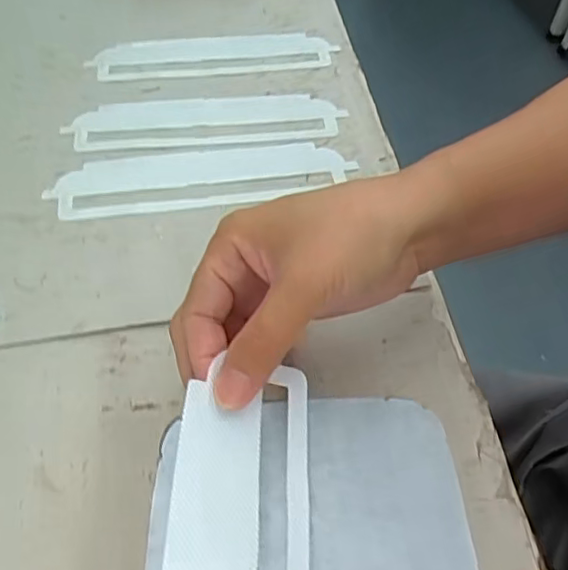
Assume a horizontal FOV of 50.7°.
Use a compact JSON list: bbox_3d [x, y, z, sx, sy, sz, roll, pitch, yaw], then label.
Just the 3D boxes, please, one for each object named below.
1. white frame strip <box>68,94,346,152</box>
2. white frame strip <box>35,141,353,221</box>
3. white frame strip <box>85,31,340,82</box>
[{"bbox_3d":[-0.054,-0.118,0.421,0.183,0.004,0.054,-5,52,-6],"label":"white frame strip"},{"bbox_3d":[-0.050,-0.071,0.380,0.183,0.004,0.053,-7,53,-8],"label":"white frame strip"},{"bbox_3d":[-0.054,-0.182,0.469,0.183,0.004,0.053,-6,53,-7],"label":"white frame strip"}]

